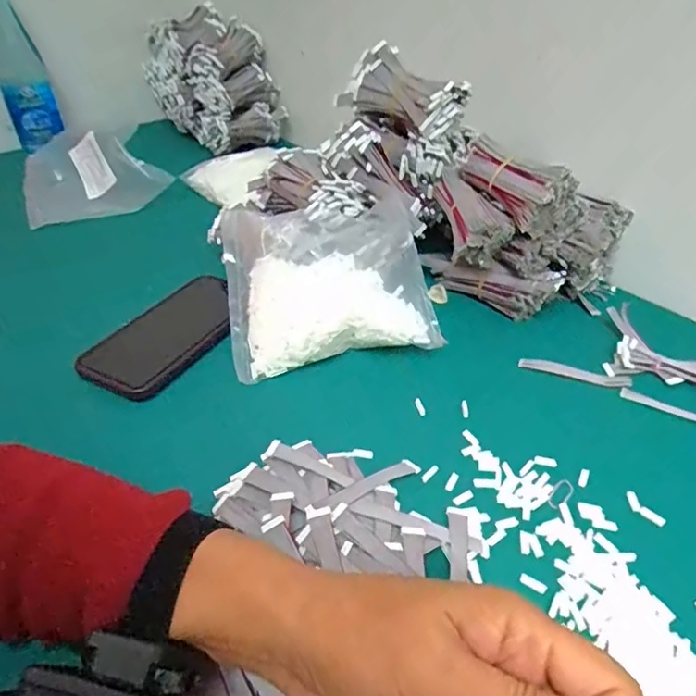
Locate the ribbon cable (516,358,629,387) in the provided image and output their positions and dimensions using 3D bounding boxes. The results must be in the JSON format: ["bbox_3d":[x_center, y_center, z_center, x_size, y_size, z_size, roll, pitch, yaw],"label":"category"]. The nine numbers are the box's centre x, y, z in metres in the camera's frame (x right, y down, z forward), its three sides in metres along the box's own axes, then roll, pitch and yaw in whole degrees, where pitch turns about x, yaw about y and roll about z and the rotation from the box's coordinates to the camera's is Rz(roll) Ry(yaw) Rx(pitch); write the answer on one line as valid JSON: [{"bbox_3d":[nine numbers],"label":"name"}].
[{"bbox_3d":[0.183,0.019,0.439,0.086,0.008,0.012,11,40,13],"label":"ribbon cable"}]

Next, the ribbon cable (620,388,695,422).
[{"bbox_3d":[0.251,0.050,0.405,0.087,0.005,0.017,23,44,26],"label":"ribbon cable"}]

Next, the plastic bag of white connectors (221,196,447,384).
[{"bbox_3d":[-0.021,-0.065,0.469,0.163,0.037,0.168,-9,62,-7],"label":"plastic bag of white connectors"}]

